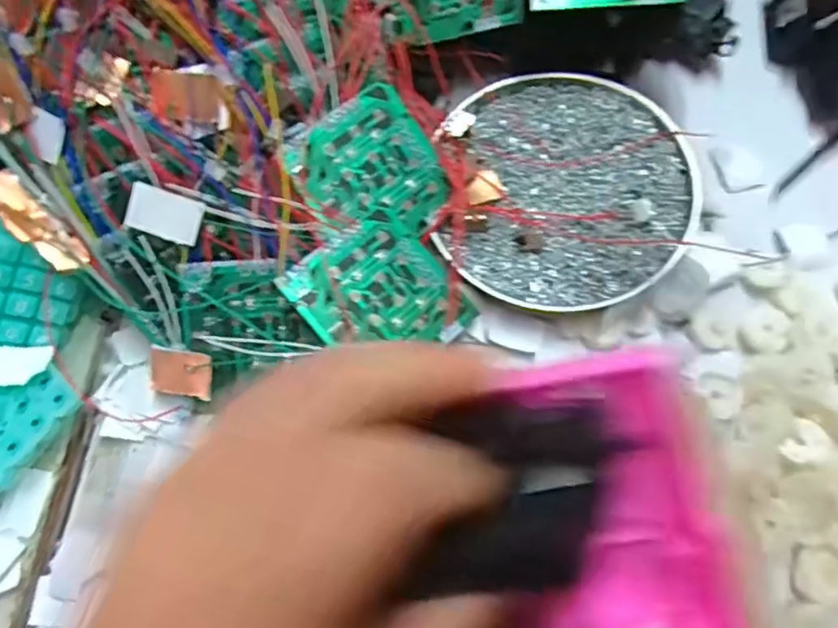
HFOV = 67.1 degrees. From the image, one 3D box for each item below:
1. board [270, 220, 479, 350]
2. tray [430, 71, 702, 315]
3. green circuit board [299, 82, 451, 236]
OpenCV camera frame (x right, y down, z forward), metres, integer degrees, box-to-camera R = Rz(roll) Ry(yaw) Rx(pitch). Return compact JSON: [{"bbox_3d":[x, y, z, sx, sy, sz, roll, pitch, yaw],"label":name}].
[{"bbox_3d":[-0.017,-0.007,0.295,0.068,0.004,0.069,-40,87,-24],"label":"board"},{"bbox_3d":[0.076,-0.066,0.330,0.126,0.022,0.129,2,70,4],"label":"tray"},{"bbox_3d":[-0.021,-0.068,0.308,0.065,0.004,0.067,-40,99,-13],"label":"green circuit board"}]

